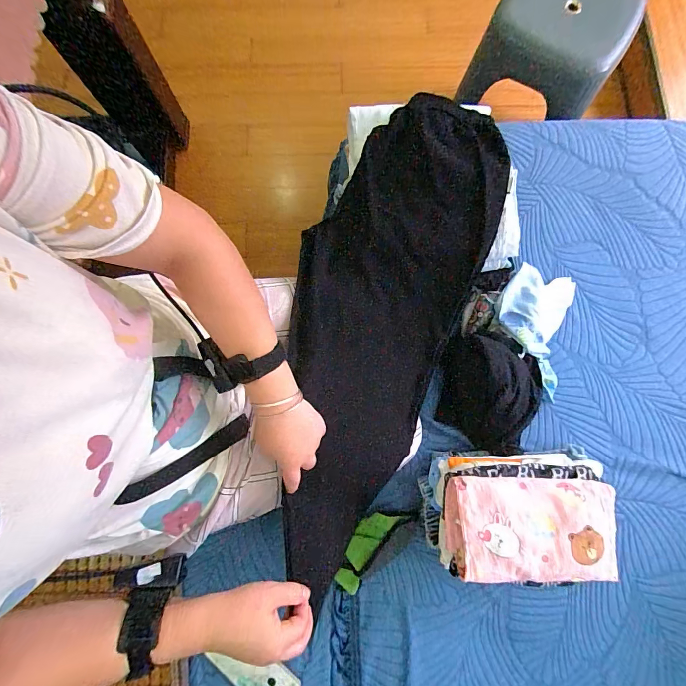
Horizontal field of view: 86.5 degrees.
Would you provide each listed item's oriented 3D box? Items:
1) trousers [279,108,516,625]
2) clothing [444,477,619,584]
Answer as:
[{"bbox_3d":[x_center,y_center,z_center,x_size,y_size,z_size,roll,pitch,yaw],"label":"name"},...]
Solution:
[{"bbox_3d":[0.044,-0.015,0.603,0.269,0.056,0.807,17,91,3],"label":"trousers"},{"bbox_3d":[0.267,0.260,0.512,0.236,0.040,0.129,2,79,0],"label":"clothing"}]

